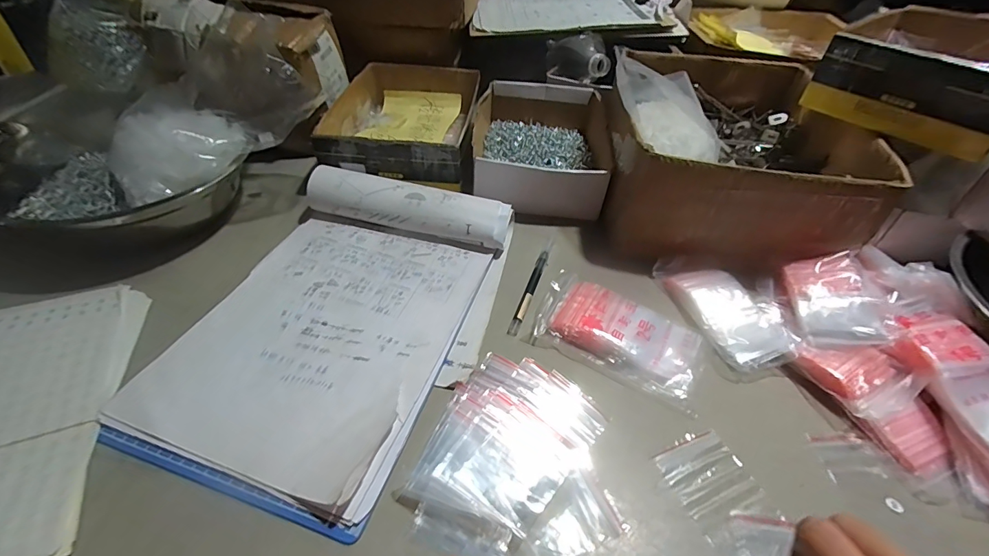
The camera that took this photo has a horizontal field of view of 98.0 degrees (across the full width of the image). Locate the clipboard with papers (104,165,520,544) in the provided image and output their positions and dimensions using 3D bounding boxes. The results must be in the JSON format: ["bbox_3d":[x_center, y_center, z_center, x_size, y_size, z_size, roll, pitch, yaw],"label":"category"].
[{"bbox_3d":[-0.135,0.019,0.383,0.247,0.044,0.322,15,46,11],"label":"clipboard with papers"}]

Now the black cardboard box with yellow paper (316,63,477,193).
[{"bbox_3d":[-0.118,-0.221,0.602,0.187,0.060,0.262,5,44,1],"label":"black cardboard box with yellow paper"}]

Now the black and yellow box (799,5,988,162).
[{"bbox_3d":[0.508,-0.245,0.504,0.265,0.074,0.190,-29,53,-29],"label":"black and yellow box"}]

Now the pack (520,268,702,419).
[{"bbox_3d":[0.111,0.047,0.389,0.144,0.017,0.088,23,48,18],"label":"pack"}]

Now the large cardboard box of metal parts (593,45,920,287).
[{"bbox_3d":[0.278,-0.160,0.534,0.268,0.112,0.337,8,45,5],"label":"large cardboard box of metal parts"}]

